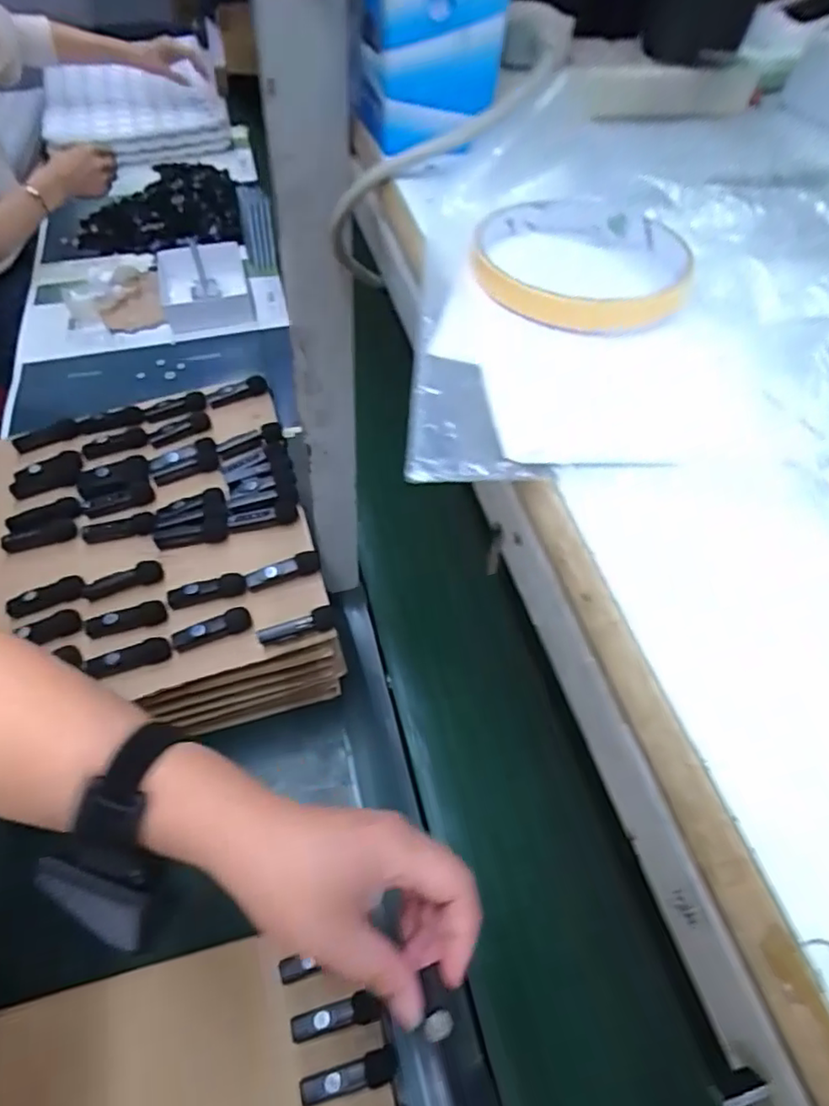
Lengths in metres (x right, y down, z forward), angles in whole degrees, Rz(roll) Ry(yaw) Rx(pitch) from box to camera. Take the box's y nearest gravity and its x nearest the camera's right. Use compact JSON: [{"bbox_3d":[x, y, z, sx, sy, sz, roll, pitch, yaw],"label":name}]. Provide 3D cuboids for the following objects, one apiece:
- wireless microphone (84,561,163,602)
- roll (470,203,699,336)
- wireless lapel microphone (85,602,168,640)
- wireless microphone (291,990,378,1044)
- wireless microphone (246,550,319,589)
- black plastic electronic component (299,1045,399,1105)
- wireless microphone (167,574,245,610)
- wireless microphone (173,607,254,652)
[{"bbox_3d":[-0.256,0.025,0.539,0.066,0.021,0.015,-11,55,-13],"label":"wireless microphone"},{"bbox_3d":[0.064,-0.112,0.236,0.080,0.015,0.098,21,55,10],"label":"roll"},{"bbox_3d":[-0.243,0.056,0.514,0.066,0.014,0.015,-10,55,-12],"label":"wireless lapel microphone"},{"bbox_3d":[-0.057,0.329,0.435,0.059,0.011,0.018,-9,55,-11],"label":"wireless microphone"},{"bbox_3d":[-0.115,0.017,0.539,0.064,0.021,0.013,-15,56,-15],"label":"wireless microphone"},{"bbox_3d":[-0.044,0.355,0.416,0.066,0.010,0.019,-10,55,-12],"label":"black plastic electronic component"},{"bbox_3d":[-0.178,0.034,0.529,0.065,0.020,0.017,-8,55,-10],"label":"wireless microphone"},{"bbox_3d":[-0.167,0.064,0.506,0.063,0.018,0.014,-18,57,-17],"label":"wireless microphone"}]

